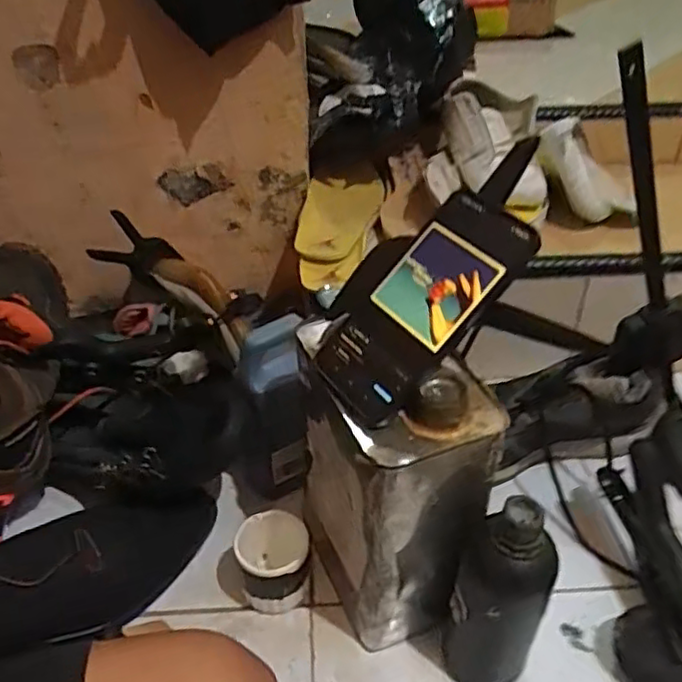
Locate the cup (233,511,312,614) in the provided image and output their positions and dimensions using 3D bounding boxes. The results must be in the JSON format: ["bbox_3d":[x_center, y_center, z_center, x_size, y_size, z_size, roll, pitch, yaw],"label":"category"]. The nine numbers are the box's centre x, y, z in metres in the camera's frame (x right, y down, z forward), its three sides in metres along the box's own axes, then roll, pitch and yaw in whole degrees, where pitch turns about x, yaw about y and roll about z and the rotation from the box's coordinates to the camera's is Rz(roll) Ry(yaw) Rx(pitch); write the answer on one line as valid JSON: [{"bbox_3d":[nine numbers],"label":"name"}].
[{"bbox_3d":[-0.057,0.198,0.585,0.062,0.073,0.061,0,38,0],"label":"cup"}]

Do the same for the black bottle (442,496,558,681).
[{"bbox_3d":[0.114,0.195,0.491,0.068,0.178,0.054,17,41,21],"label":"black bottle"}]

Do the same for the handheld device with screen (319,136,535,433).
[{"bbox_3d":[0.070,-0.042,0.460,0.214,0.028,0.087,-51,50,1],"label":"handheld device with screen"}]

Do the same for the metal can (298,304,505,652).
[{"bbox_3d":[0.044,0.120,0.535,0.109,0.247,0.150,-10,39,-13],"label":"metal can"}]

